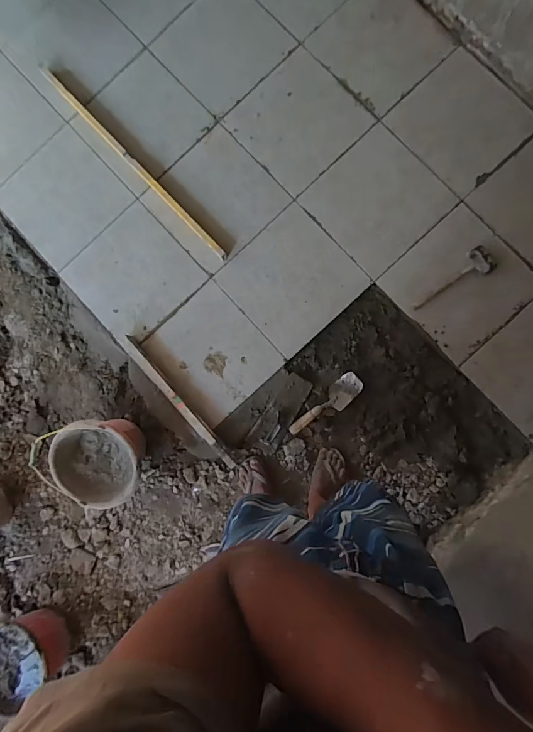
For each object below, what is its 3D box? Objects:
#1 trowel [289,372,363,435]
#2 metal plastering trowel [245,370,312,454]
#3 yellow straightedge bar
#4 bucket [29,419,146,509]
[{"bbox_3d":[0.208,0.143,1.322,0.083,0.043,0.290,45,92,5],"label":"trowel"},{"bbox_3d":[0.048,0.164,1.330,0.108,0.056,0.286,31,91,6],"label":"metal plastering trowel"},{"bbox_3d":[-0.488,-0.744,1.391,0.037,0.021,1.002,-43,85,2],"label":"yellow straightedge bar"},{"bbox_3d":[-0.538,0.314,1.290,0.261,0.222,0.275,0,88,5],"label":"bucket"}]

